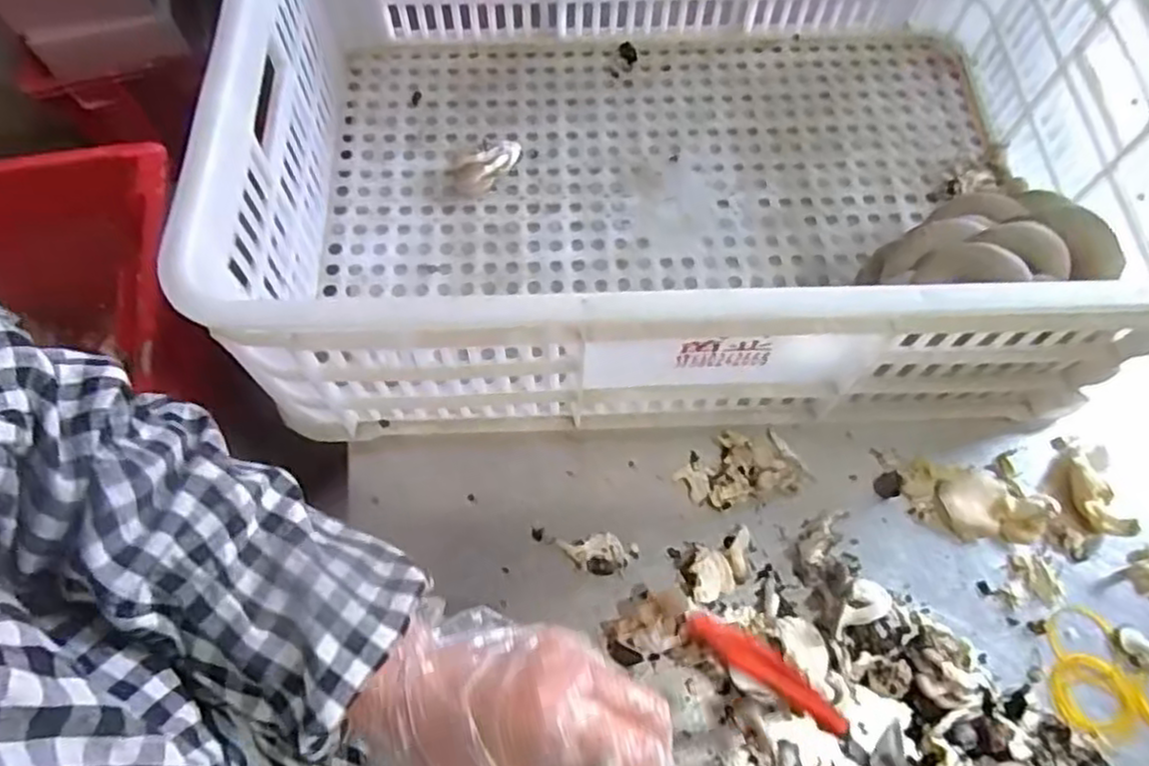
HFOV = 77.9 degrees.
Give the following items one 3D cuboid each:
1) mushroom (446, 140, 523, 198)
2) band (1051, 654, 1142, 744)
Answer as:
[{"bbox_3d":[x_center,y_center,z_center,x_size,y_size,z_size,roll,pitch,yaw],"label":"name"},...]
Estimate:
[{"bbox_3d":[-0.073,-0.178,0.589,0.060,0.025,0.038,-14,68,-8],"label":"mushroom"},{"bbox_3d":[0.324,0.197,0.444,0.049,0.005,0.051,1,67,-1],"label":"band"}]

